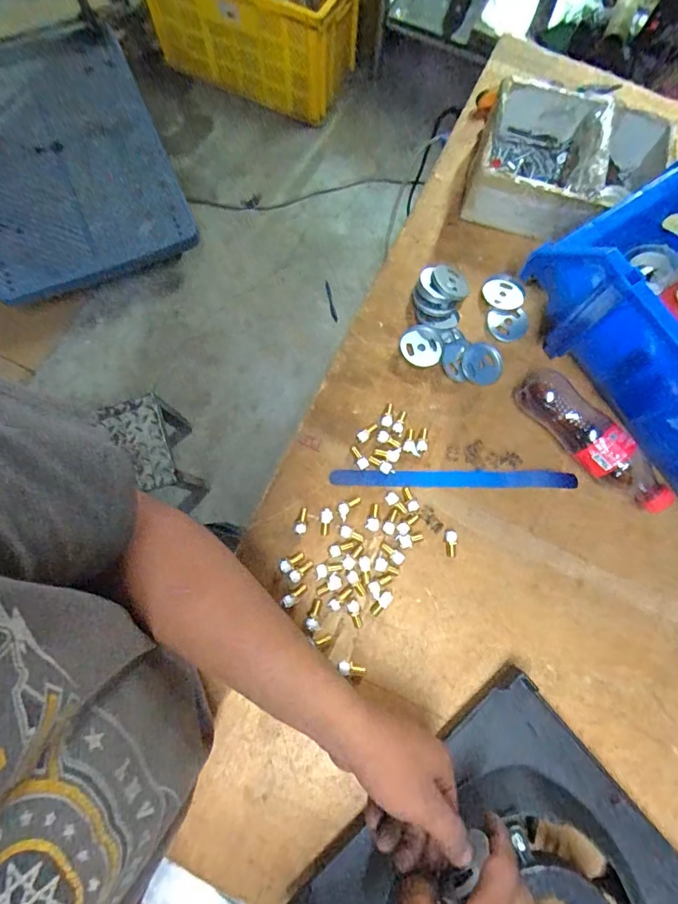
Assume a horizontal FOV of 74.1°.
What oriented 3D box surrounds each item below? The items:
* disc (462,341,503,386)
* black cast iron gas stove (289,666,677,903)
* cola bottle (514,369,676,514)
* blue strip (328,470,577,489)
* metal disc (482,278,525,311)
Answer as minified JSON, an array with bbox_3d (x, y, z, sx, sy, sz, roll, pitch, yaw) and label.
[{"bbox_3d":[0.171,-0.105,0.534,0.047,0.007,0.050,0,77,-1],"label":"disc"},{"bbox_3d":[0.162,0.411,0.373,0.293,0.101,0.299,-39,81,-9],"label":"black cast iron gas stove"},{"bbox_3d":[0.283,-0.014,0.493,0.063,0.054,0.195,-41,81,-10],"label":"cola bottle"},{"bbox_3d":[0.130,0.030,0.509,0.275,0.007,0.019,1,77,-1],"label":"blue strip"},{"bbox_3d":[0.205,-0.198,0.559,0.049,0.009,0.041,20,75,4],"label":"metal disc"}]

